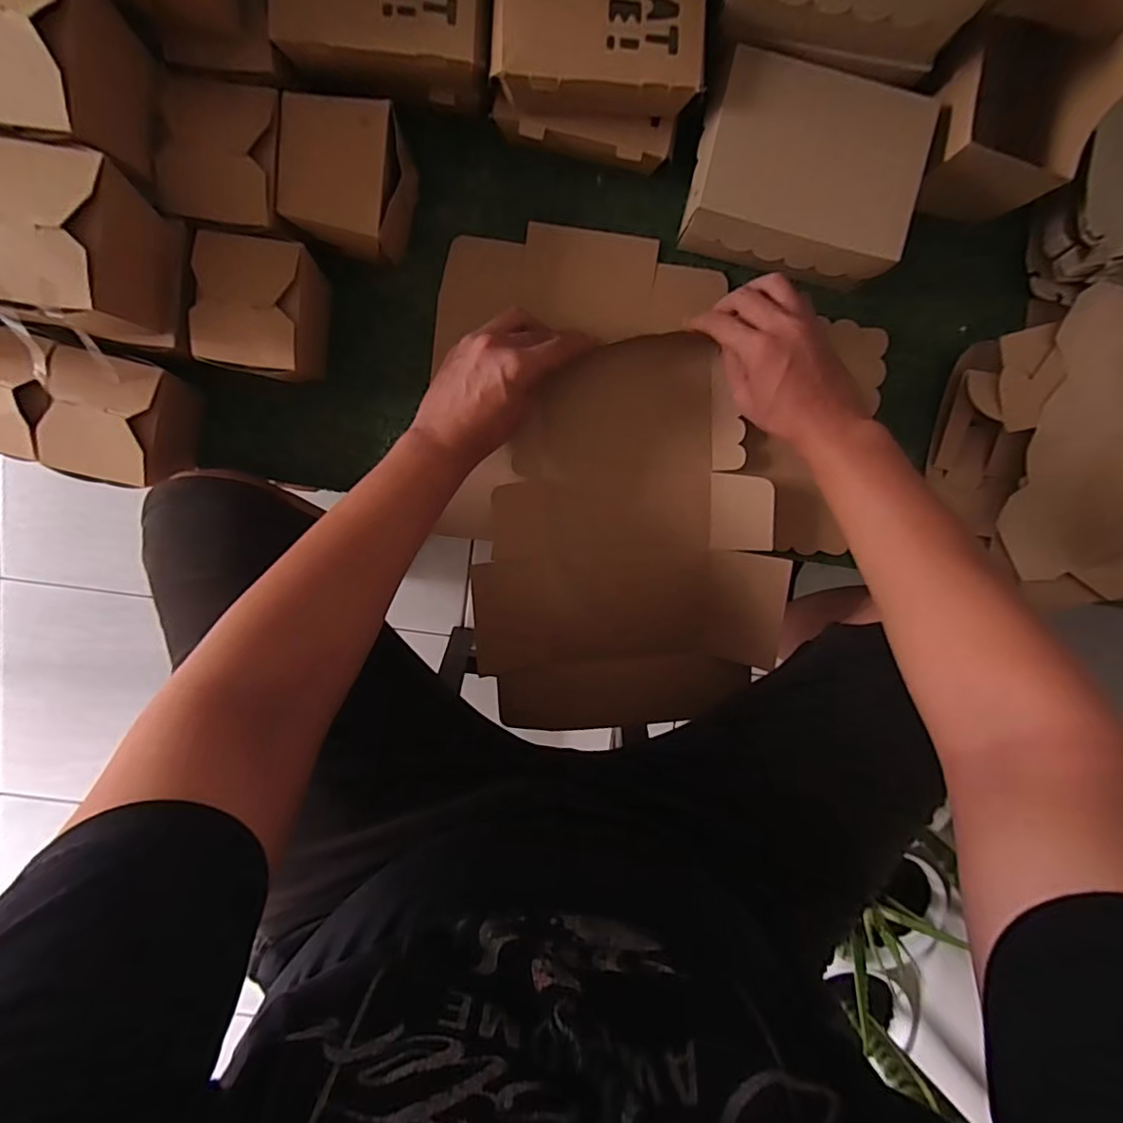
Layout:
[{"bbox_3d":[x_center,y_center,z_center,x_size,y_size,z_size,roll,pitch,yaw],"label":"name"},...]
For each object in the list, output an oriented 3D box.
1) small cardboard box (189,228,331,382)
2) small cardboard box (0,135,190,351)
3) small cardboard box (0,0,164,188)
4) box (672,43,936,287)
[{"bbox_3d":[-0.246,-0.206,0.475,0.085,0.080,0.101,7,98,-1],"label":"small cardboard box"},{"bbox_3d":[-0.334,-0.213,0.394,0.082,0.101,0.106,9,98,-2],"label":"small cardboard box"},{"bbox_3d":[-0.331,-0.319,0.367,0.082,0.085,0.099,7,98,-1],"label":"small cardboard box"},{"bbox_3d":[0.196,-0.312,0.455,0.169,0.042,0.135,15,97,-2],"label":"box"}]

